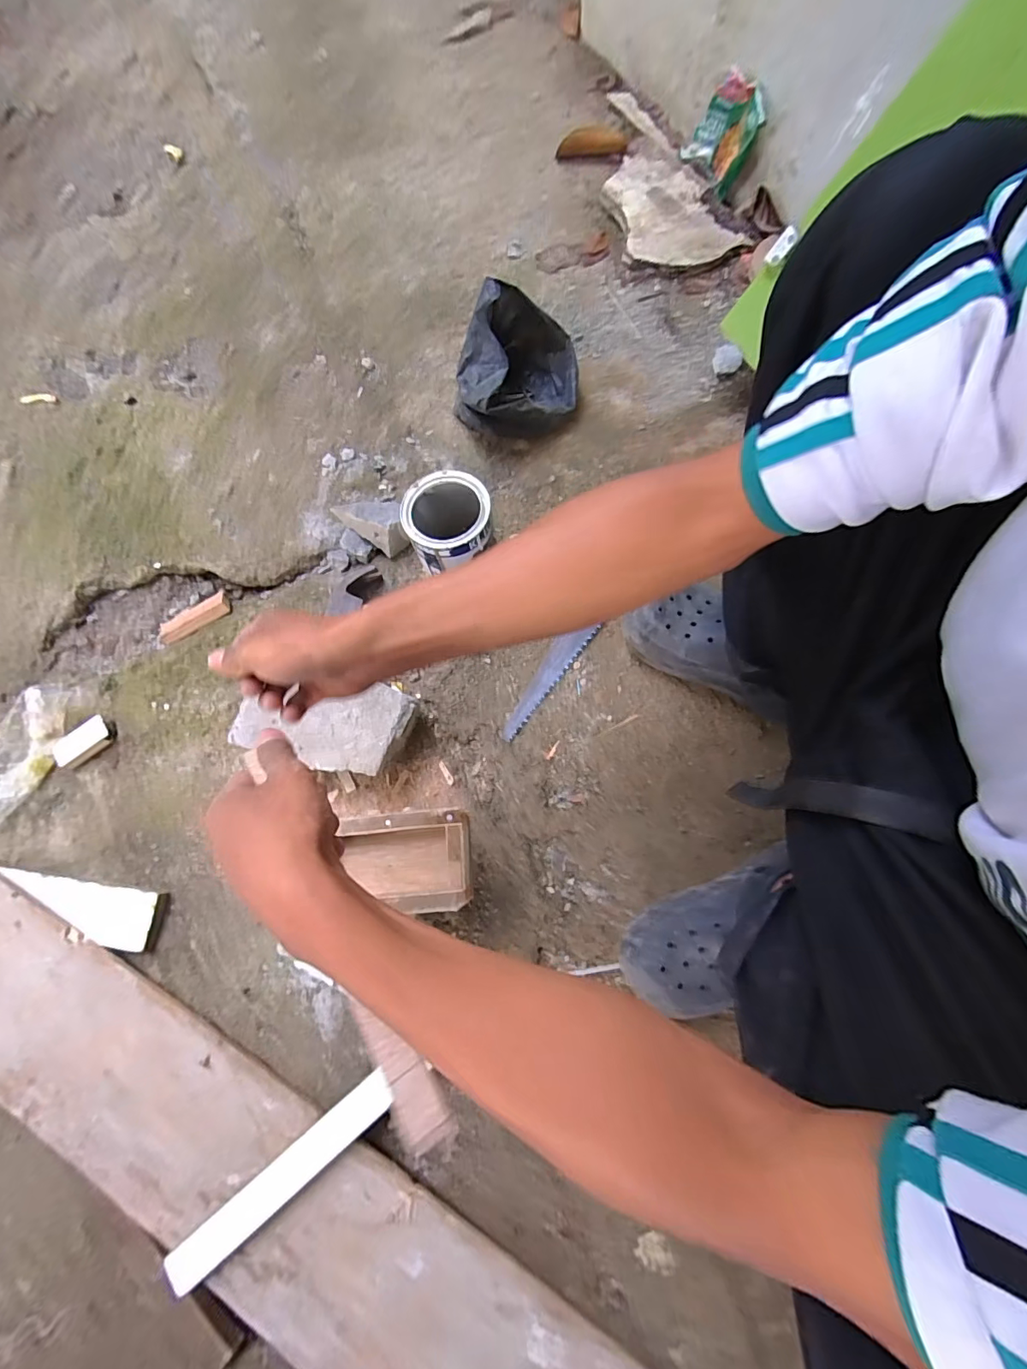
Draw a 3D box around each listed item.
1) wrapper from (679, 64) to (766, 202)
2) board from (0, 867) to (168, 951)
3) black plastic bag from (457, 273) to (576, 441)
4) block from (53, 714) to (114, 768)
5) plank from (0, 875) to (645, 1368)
[{"bbox_3d":[0.357,-0.927,0.826,0.083,0.097,0.132,-10,76,-1],"label":"wrapper"},{"bbox_3d":[-0.700,0.263,0.627,0.517,0.024,0.071,6,83,6],"label":"board"},{"bbox_3d":[0.004,-0.458,0.722,0.181,0.134,0.172,4,76,3],"label":"black plastic bag"},{"bbox_3d":[-0.591,0.081,0.670,0.079,0.024,0.039,-41,78,-8],"label":"block"},{"bbox_3d":[-0.291,0.524,0.516,0.985,0.028,0.172,29,73,10],"label":"plank"}]

